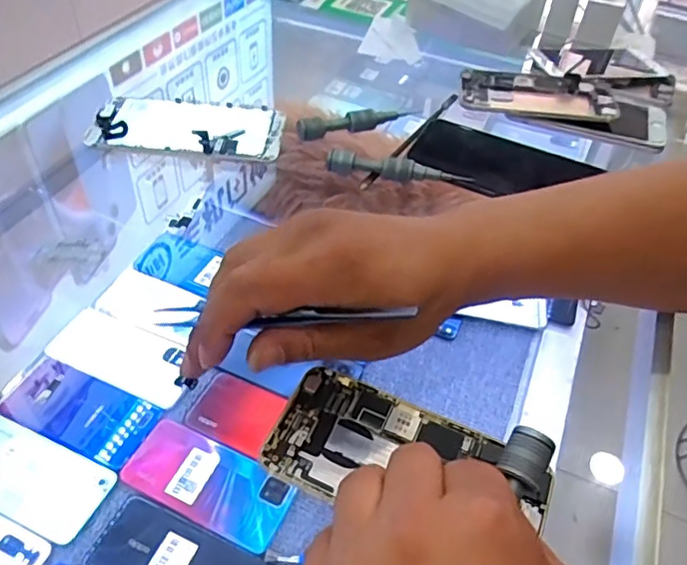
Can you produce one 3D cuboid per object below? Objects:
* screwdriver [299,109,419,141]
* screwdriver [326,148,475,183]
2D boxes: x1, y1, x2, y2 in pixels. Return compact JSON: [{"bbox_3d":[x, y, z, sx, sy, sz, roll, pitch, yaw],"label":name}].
[{"bbox_3d":[0.013,-0.137,0.489,0.105,0.019,0.015,-11,50,-14],"label":"screwdriver"},{"bbox_3d":[0.043,-0.088,0.449,0.111,0.016,0.012,11,48,5],"label":"screwdriver"}]

